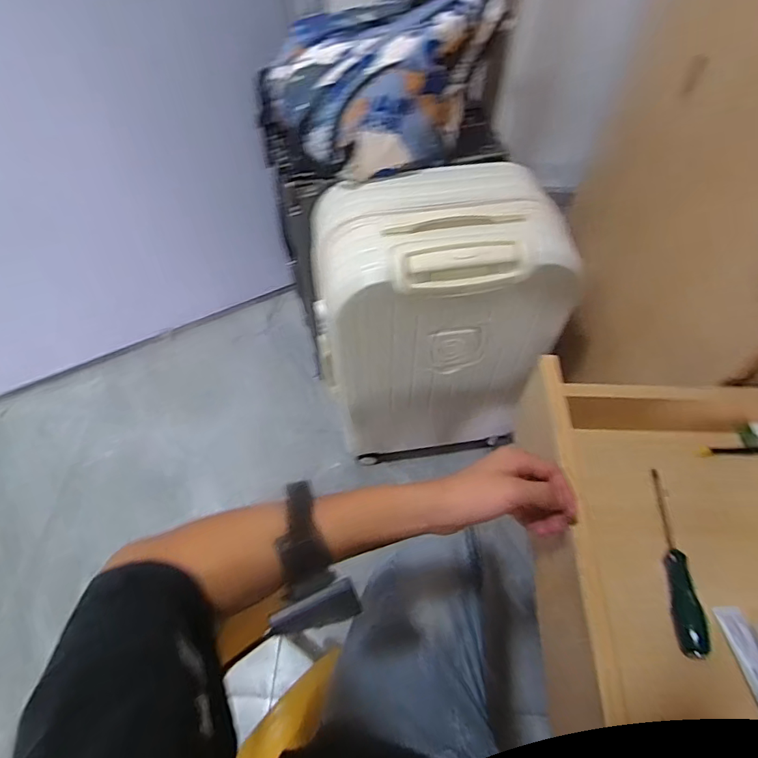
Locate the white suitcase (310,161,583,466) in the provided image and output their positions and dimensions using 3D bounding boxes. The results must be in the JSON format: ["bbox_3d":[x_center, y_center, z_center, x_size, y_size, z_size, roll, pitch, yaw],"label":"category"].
[{"bbox_3d":[0.096,-0.097,0.980,0.408,0.581,0.253,-6,57,-4],"label":"white suitcase"}]

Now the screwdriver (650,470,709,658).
[{"bbox_3d":[0.318,0.190,0.523,0.023,0.031,0.191,5,57,3],"label":"screwdriver"}]

